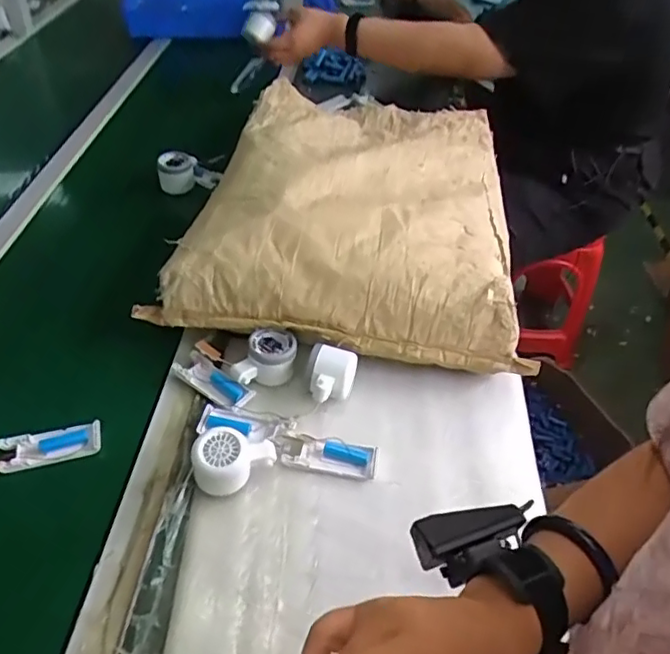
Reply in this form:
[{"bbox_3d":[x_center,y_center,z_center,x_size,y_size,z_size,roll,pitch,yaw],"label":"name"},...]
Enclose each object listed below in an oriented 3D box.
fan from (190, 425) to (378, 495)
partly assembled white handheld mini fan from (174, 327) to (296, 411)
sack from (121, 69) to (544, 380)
[{"bbox_3d":[-0.054,0.139,0.631,0.197,0.048,0.063,4,42,-21],"label":"fan"},{"bbox_3d":[-0.118,0.040,0.715,0.120,0.052,0.106,29,49,23],"label":"partly assembled white handheld mini fan"},{"bbox_3d":[0.046,-0.229,0.921,0.462,0.119,0.645,8,44,3],"label":"sack"}]

